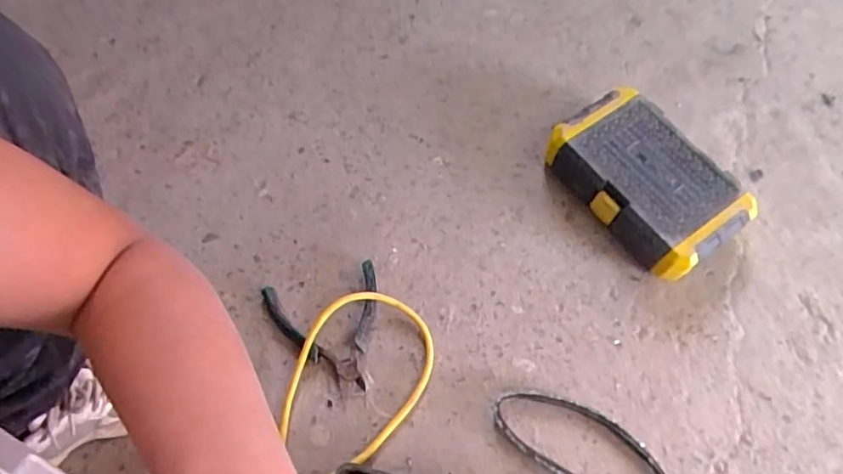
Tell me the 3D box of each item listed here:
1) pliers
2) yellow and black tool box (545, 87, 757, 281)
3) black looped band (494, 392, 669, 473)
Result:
[{"bbox_3d":[-0.104,0.108,0.640,0.131,0.021,0.142,-16,66,-9],"label":"pliers"},{"bbox_3d":[0.285,-0.070,0.716,0.156,0.073,0.239,-36,70,-17],"label":"yellow and black tool box"},{"bbox_3d":[0.192,0.231,0.584,0.237,0.015,0.087,30,67,12],"label":"black looped band"}]

